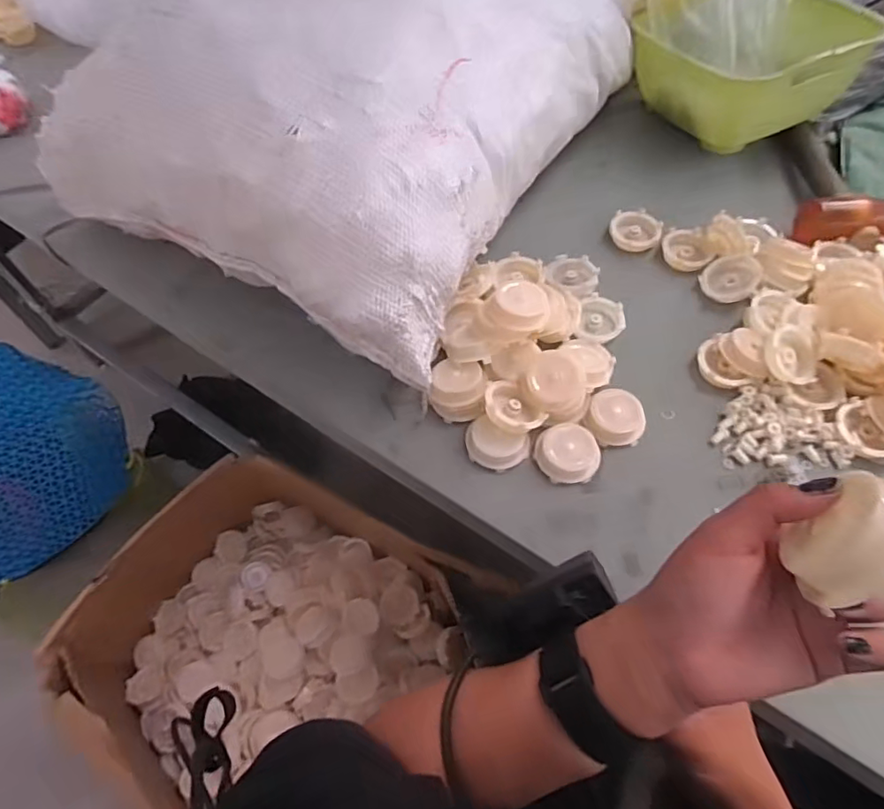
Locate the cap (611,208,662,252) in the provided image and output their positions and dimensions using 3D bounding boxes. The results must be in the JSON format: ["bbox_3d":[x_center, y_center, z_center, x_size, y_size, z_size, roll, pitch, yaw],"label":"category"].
[{"bbox_3d":[0.235,-0.213,0.677,0.058,0.016,0.061,0,59,1],"label":"cap"}]

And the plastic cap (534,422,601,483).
[{"bbox_3d":[0.115,0.043,0.509,0.058,0.020,0.051,-1,59,0],"label":"plastic cap"}]

